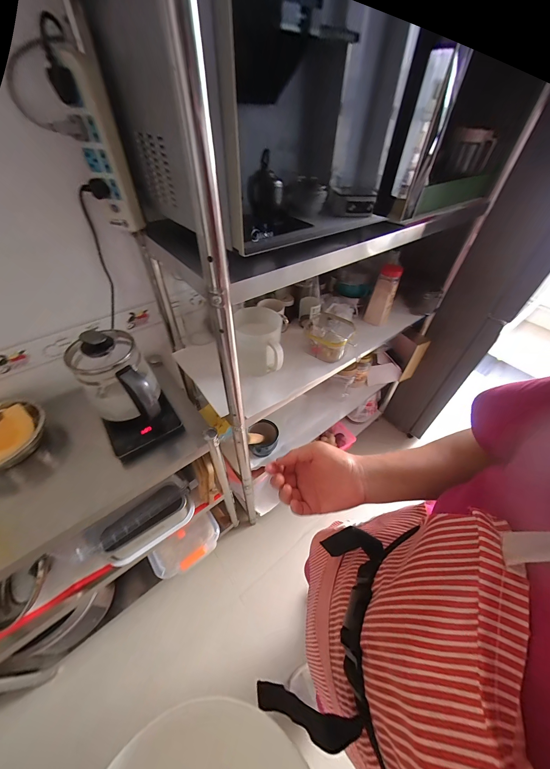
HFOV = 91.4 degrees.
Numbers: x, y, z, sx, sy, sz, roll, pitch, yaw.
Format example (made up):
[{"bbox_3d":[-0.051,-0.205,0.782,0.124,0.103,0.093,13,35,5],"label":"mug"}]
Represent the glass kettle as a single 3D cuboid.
[{"bbox_3d":[-0.352,-0.020,0.603,0.139,0.186,0.186,-25,53,-24],"label":"glass kettle"}]

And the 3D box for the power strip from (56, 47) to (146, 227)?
[{"bbox_3d":[-0.312,-0.417,0.488,0.065,0.239,0.046,2,48,3],"label":"power strip"}]

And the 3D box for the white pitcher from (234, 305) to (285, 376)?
[{"bbox_3d":[-0.044,-0.127,0.759,0.141,0.121,0.139,5,47,2],"label":"white pitcher"}]

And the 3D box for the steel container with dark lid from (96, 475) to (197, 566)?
[{"bbox_3d":[-0.348,0.387,0.753,0.242,0.124,0.080,-31,55,-28],"label":"steel container with dark lid"}]

